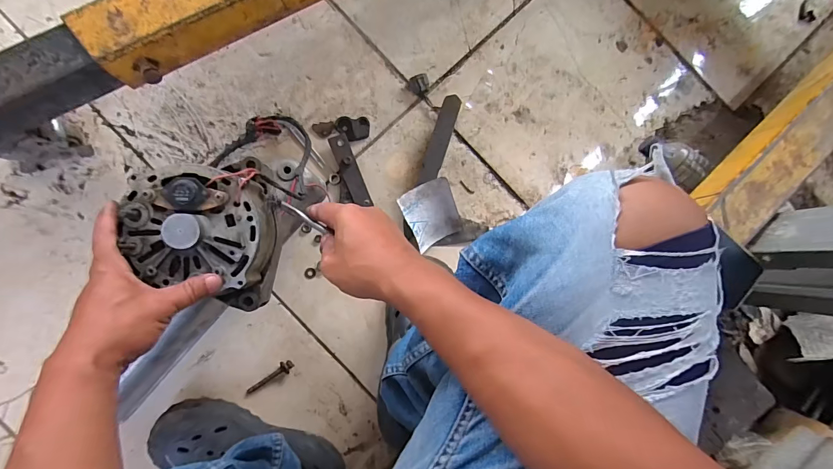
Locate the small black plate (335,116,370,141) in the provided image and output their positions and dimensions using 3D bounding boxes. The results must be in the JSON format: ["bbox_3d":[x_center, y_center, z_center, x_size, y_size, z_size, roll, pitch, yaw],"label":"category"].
[{"bbox_3d":[-0.106,-0.175,0.632,0.054,0.011,0.039,-1,87,-6],"label":"small black plate"}]

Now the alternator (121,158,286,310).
[{"bbox_3d":[-0.226,0.003,0.410,0.128,0.093,0.154,2,87,-7],"label":"alternator"}]

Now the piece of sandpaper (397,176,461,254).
[{"bbox_3d":[0.024,-0.032,0.614,0.085,0.015,0.102,-29,115,-14],"label":"piece of sandpaper"}]

